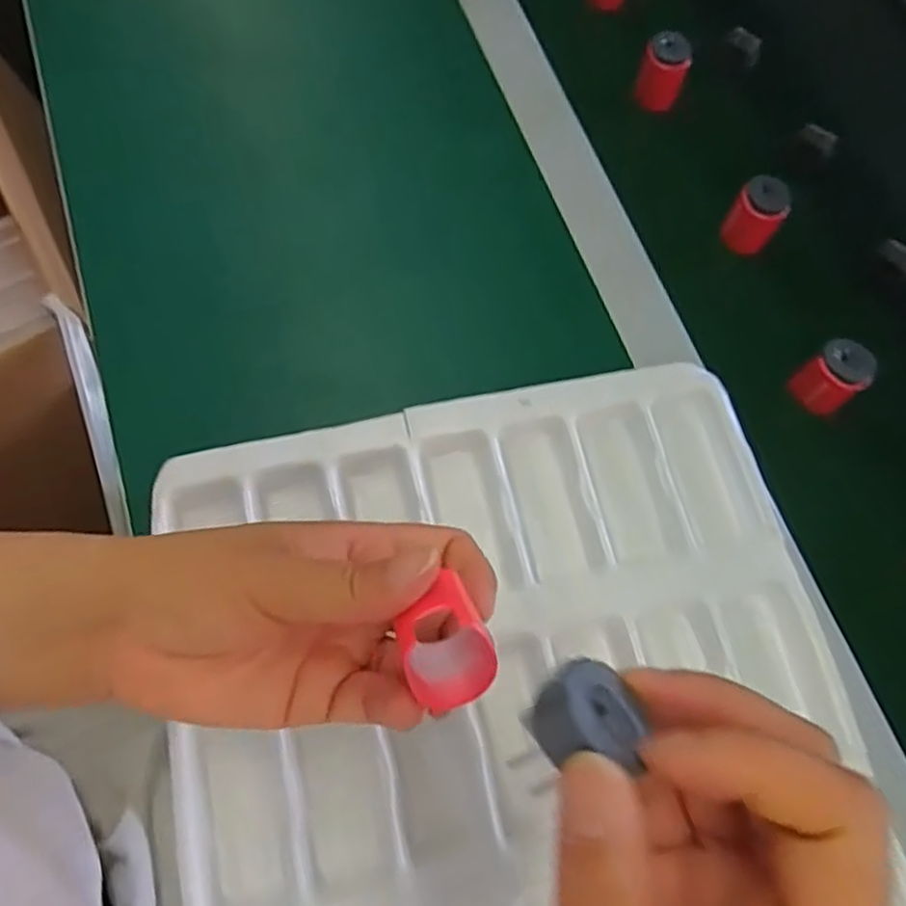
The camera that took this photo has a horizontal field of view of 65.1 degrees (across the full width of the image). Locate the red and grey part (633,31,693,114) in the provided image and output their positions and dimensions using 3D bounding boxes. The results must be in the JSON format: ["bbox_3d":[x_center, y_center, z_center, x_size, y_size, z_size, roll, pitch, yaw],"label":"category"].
[{"bbox_3d":[0.144,-0.260,0.487,0.031,0.035,0.037,20,71,4],"label":"red and grey part"}]

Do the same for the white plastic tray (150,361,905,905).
[{"bbox_3d":[0.042,0.185,0.321,0.319,0.050,0.447,-11,72,-6],"label":"white plastic tray"}]

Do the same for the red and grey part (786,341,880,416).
[{"bbox_3d":[0.222,-0.044,0.417,0.034,0.030,0.031,1,71,-2],"label":"red and grey part"}]

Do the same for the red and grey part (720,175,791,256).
[{"bbox_3d":[0.196,-0.153,0.461,0.031,0.041,0.030,1,71,-2],"label":"red and grey part"}]

